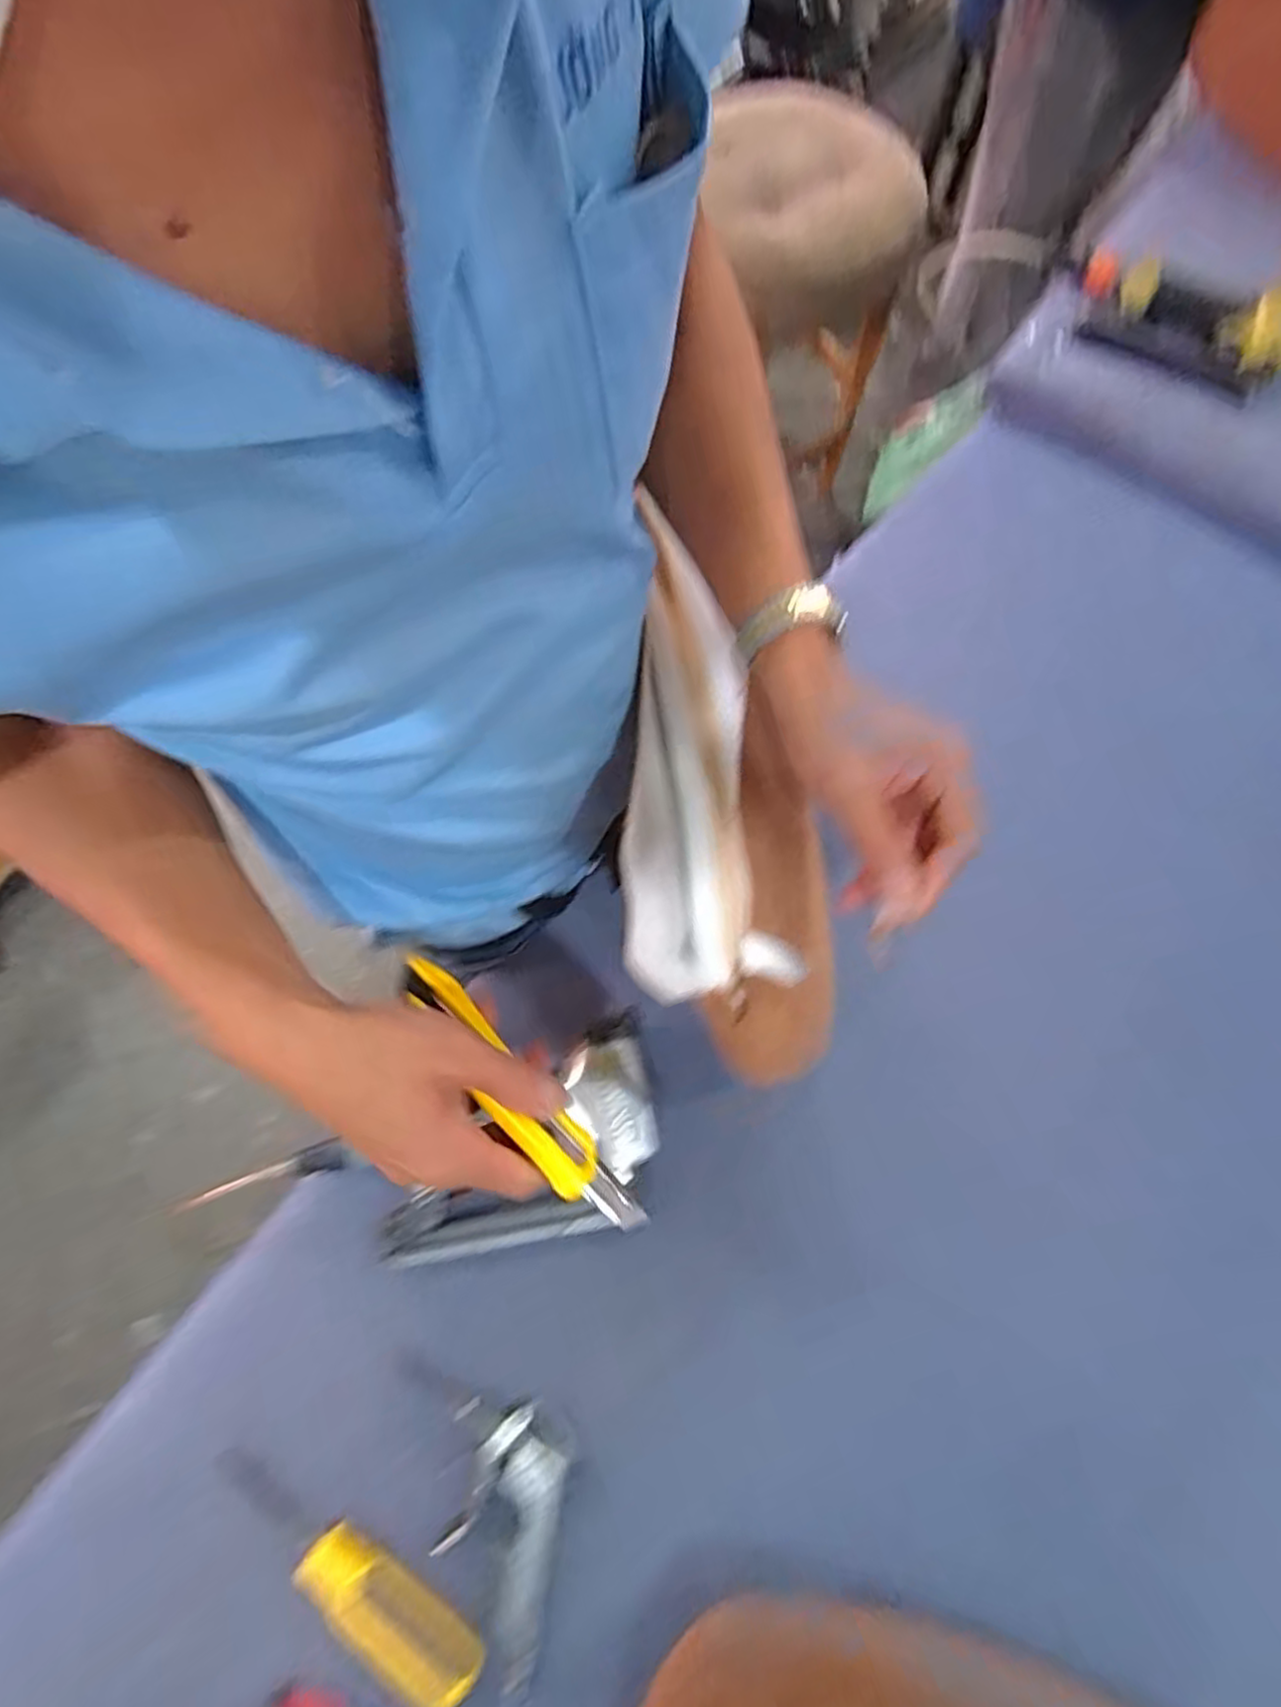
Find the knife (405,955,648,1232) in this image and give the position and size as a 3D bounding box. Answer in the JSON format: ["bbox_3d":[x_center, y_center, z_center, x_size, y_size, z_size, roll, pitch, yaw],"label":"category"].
[{"bbox_3d":[-0.062,0.117,0.350,0.027,0.021,0.166,-38,75,-12],"label":"knife"}]

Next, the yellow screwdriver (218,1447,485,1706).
[{"bbox_3d":[-0.180,0.427,0.423,0.191,0.032,0.038,29,73,9],"label":"yellow screwdriver"}]

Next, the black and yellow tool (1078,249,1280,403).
[{"bbox_3d":[0.559,-0.555,0.738,0.215,0.041,0.140,36,75,11],"label":"black and yellow tool"}]

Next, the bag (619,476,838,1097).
[{"bbox_3d":[0.041,-0.032,0.406,0.109,0.035,0.318,-9,75,-4],"label":"bag"}]

